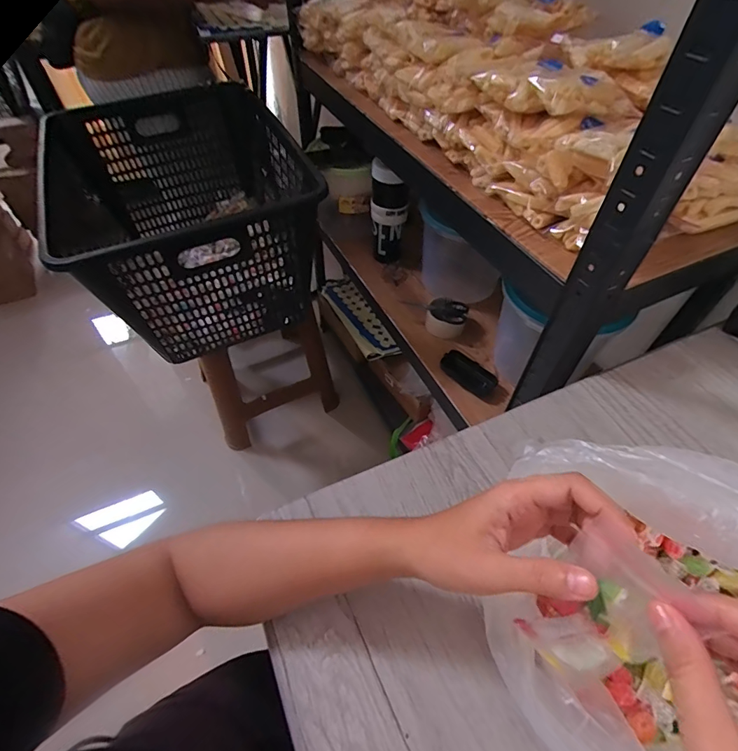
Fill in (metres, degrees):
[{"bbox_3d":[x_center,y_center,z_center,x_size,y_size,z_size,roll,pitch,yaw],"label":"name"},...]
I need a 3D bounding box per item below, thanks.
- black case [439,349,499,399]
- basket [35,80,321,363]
[{"bbox_3d":[0.194,-0.003,0.803,0.111,0.041,0.047,36,59,25],"label":"black case"},{"bbox_3d":[-0.357,-0.343,0.878,0.420,0.301,0.618,-19,54,-15],"label":"basket"}]

